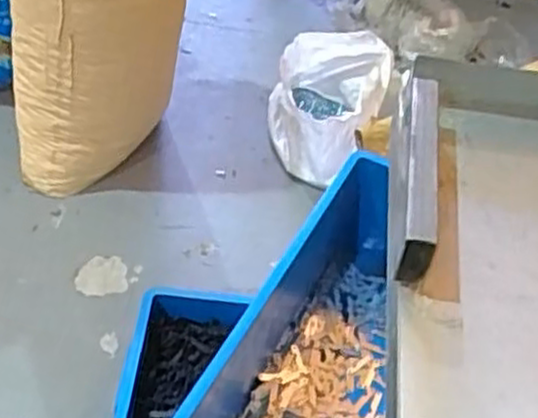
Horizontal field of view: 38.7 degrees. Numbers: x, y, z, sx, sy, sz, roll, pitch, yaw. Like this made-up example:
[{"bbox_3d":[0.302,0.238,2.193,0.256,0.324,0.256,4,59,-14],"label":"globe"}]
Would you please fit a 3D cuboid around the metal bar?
[{"bbox_3d":[0.104,-0.028,0.529,0.022,0.042,0.182,10,44,2],"label":"metal bar"}]

